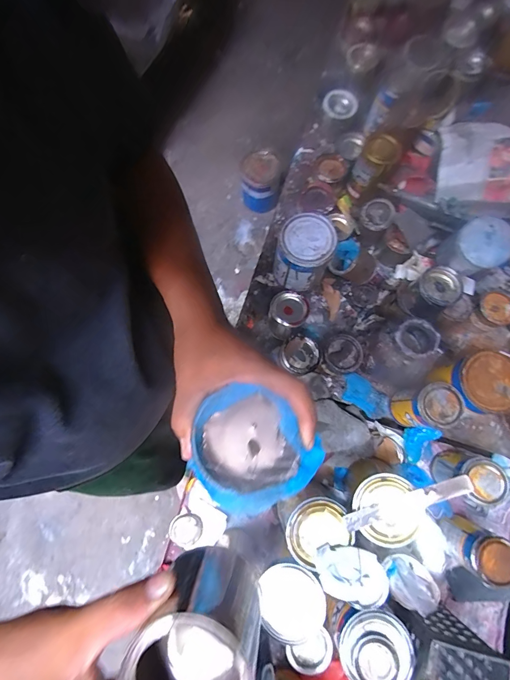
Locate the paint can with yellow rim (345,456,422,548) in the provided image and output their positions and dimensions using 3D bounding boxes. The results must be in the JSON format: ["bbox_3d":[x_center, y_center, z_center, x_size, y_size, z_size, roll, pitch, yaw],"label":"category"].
[{"bbox_3d":[0.203,0.271,0.584,0.099,0.124,0.113,-10,76,-5],"label":"paint can with yellow rim"}]

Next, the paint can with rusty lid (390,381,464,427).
[{"bbox_3d":[0.296,0.119,0.608,0.072,0.142,0.066,0,75,-2],"label":"paint can with rusty lid"}]

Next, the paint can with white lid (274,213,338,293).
[{"bbox_3d":[0.094,-0.165,0.674,0.098,0.140,0.101,0,75,-2],"label":"paint can with white lid"}]

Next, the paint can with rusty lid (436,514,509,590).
[{"bbox_3d":[0.365,0.346,0.565,0.067,0.115,0.073,0,75,-2],"label":"paint can with rusty lid"}]

